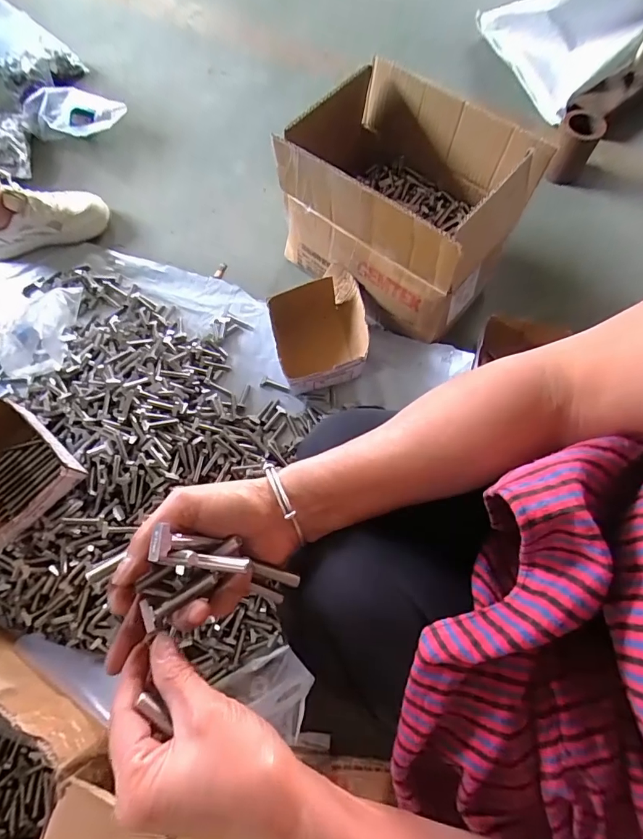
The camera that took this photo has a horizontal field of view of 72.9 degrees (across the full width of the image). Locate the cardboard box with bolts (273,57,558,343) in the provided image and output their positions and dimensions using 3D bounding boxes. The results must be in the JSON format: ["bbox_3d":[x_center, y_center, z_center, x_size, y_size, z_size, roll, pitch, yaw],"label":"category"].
[{"bbox_3d":[0.148,-0.371,0.709,0.334,0.227,0.292,39,76,17],"label":"cardboard box with bolts"}]

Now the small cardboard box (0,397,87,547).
[{"bbox_3d":[-0.430,0.075,0.583,0.133,0.082,0.157,38,76,17],"label":"small cardboard box"}]

